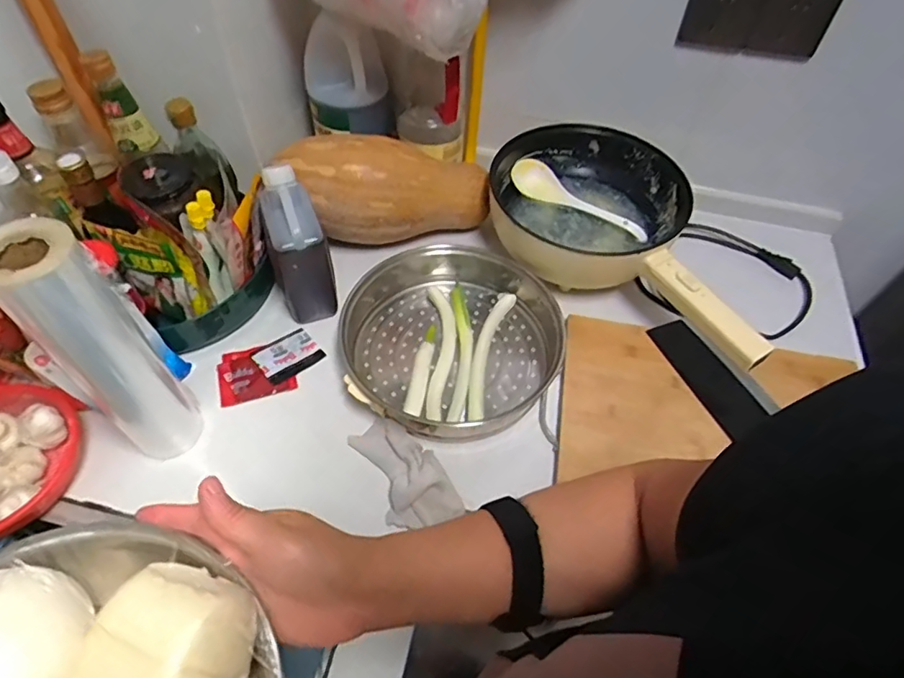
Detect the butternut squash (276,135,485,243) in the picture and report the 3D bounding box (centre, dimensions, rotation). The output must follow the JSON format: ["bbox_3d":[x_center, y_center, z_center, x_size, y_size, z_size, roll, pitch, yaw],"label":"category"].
[{"bbox_3d":[-0.088,-0.211,0.773,0.277,0.107,0.112,0,52,-23],"label":"butternut squash"}]

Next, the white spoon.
[{"bbox_3d":[0.186,-0.205,0.807,0.216,0.035,0.050,34,59,20],"label":"white spoon"}]

